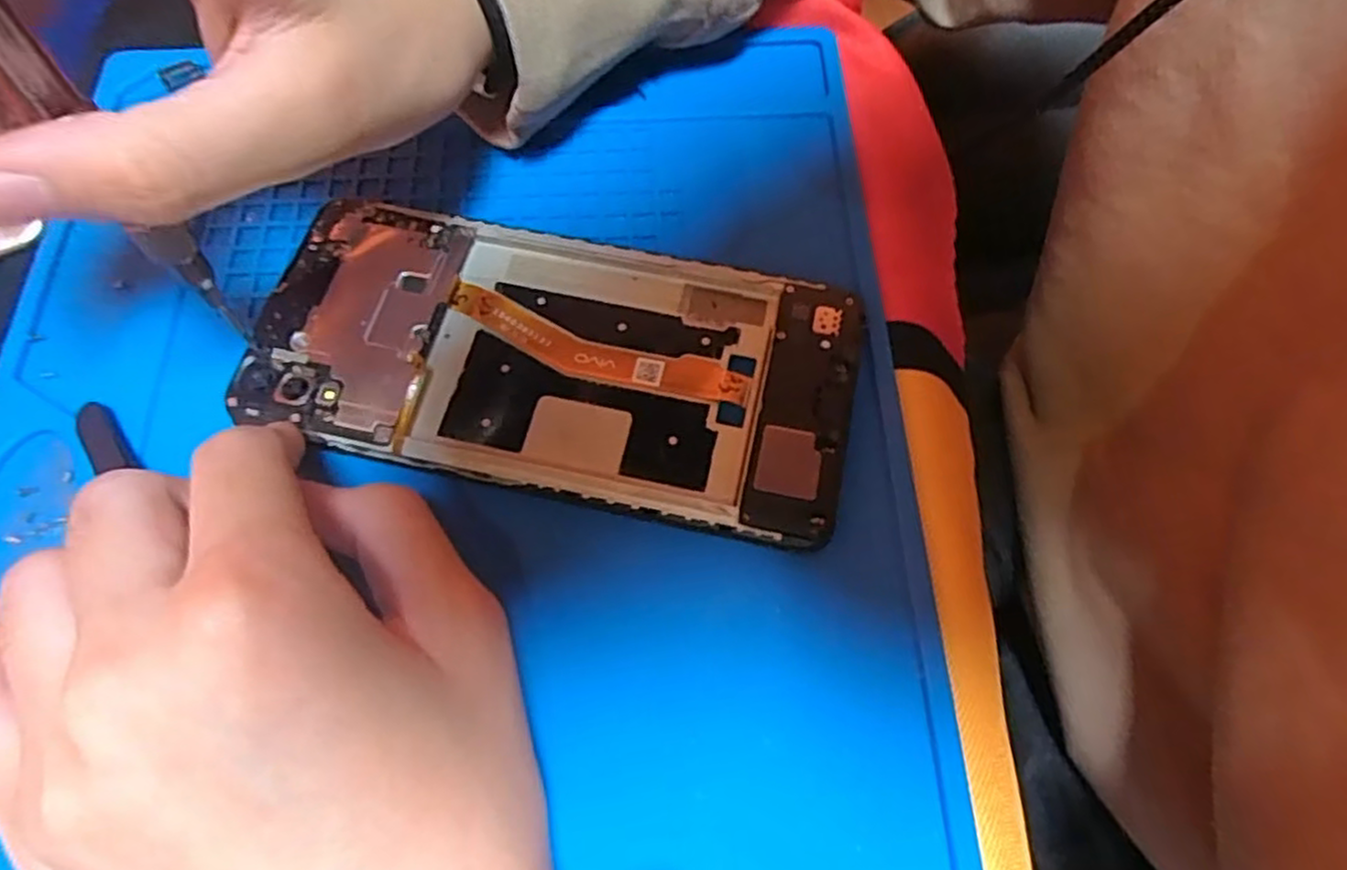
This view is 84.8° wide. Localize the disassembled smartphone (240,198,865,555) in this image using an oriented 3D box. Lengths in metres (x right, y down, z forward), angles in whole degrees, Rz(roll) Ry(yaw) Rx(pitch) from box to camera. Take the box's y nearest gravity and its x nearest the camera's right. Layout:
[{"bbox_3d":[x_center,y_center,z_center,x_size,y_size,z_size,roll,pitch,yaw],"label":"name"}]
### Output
[{"bbox_3d":[-0.030,-0.020,0.186,0.148,0.006,0.070,12,68,5],"label":"disassembled smartphone"}]

